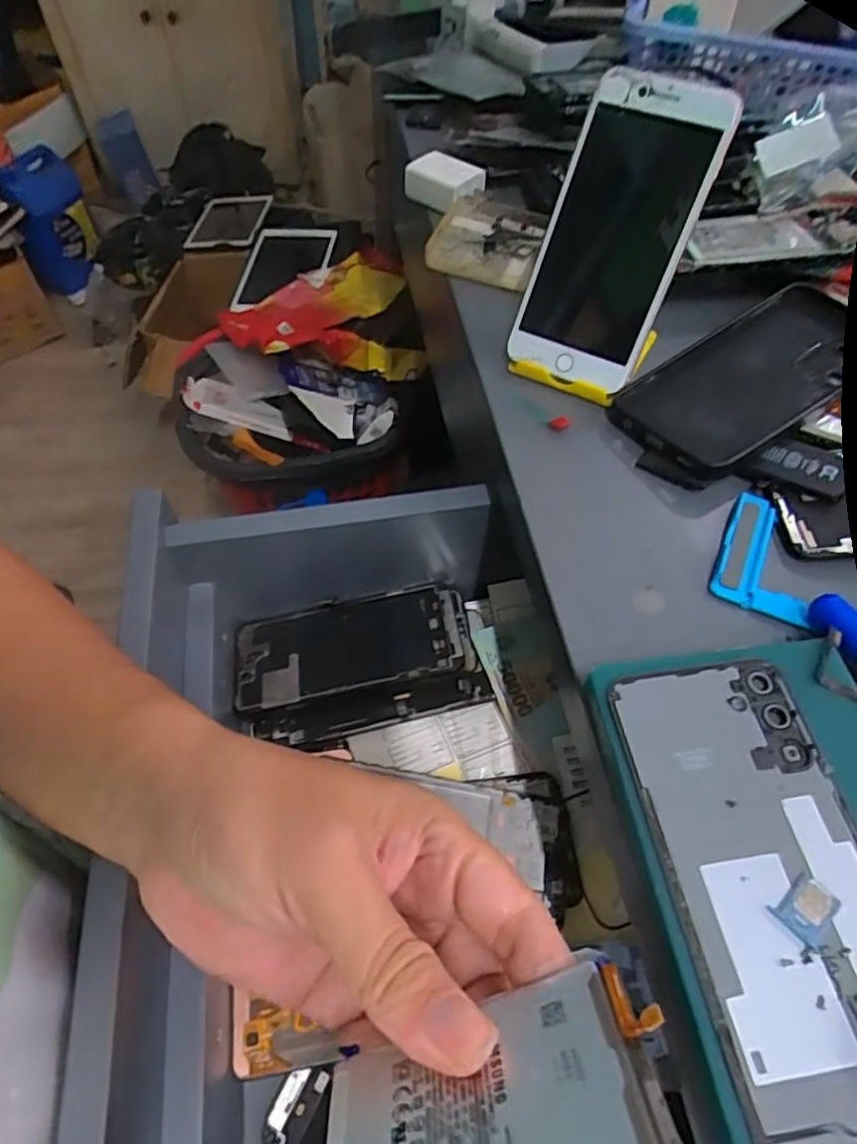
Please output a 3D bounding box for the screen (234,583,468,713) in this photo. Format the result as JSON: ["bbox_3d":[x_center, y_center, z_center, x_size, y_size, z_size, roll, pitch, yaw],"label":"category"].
[{"bbox_3d":[-0.054,0.051,0.447,0.159,0.009,0.072,-13,48,0],"label":"screen"}]

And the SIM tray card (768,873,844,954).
[{"bbox_3d":[0.127,0.112,0.215,0.019,0.004,0.017,-39,64,-24],"label":"SIM tray card"}]

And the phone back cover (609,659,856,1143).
[{"bbox_3d":[0.119,0.105,0.223,0.071,0.004,0.154,-8,57,-4],"label":"phone back cover"}]

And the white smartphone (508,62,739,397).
[{"bbox_3d":[0.101,-0.182,0.355,0.072,0.148,0.014,27,25,17],"label":"white smartphone"}]

